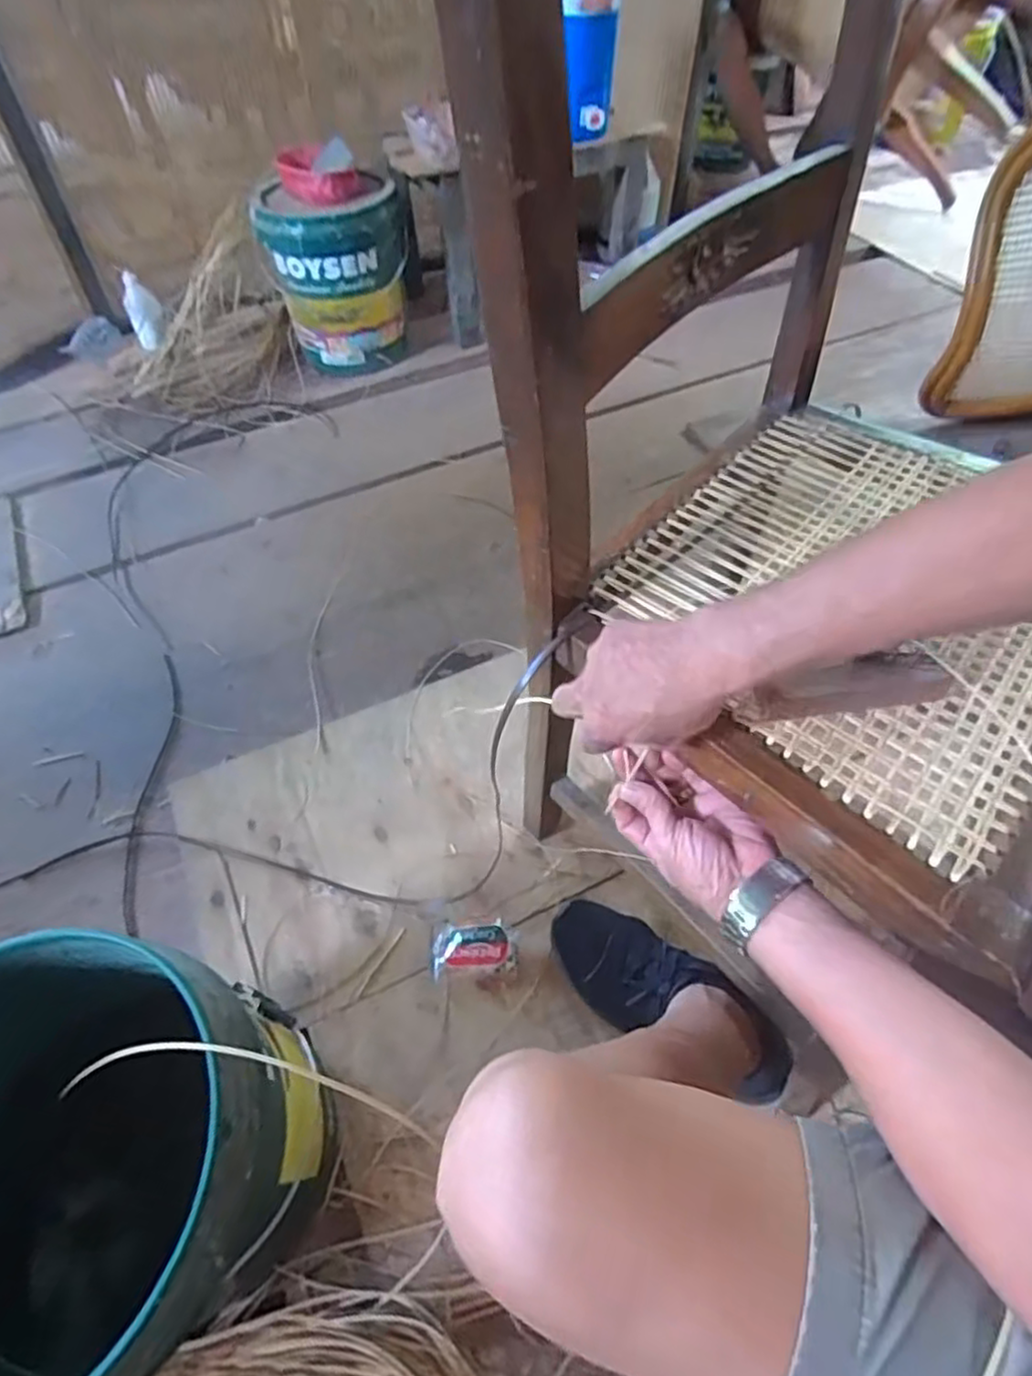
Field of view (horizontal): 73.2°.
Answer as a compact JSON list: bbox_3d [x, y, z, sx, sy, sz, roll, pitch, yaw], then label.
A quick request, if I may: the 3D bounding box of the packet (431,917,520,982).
[{"bbox_3d":[-0.051,0.307,0.817,0.097,0.026,0.058,-7,51,-3],"label":"packet"}]

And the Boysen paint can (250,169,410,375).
[{"bbox_3d":[-0.386,-0.932,1.559,0.311,0.314,0.300,-11,53,-6],"label":"Boysen paint can"}]

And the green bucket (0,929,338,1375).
[{"bbox_3d":[-0.326,0.394,0.578,0.288,0.319,0.281,-1,51,1],"label":"green bucket"}]

